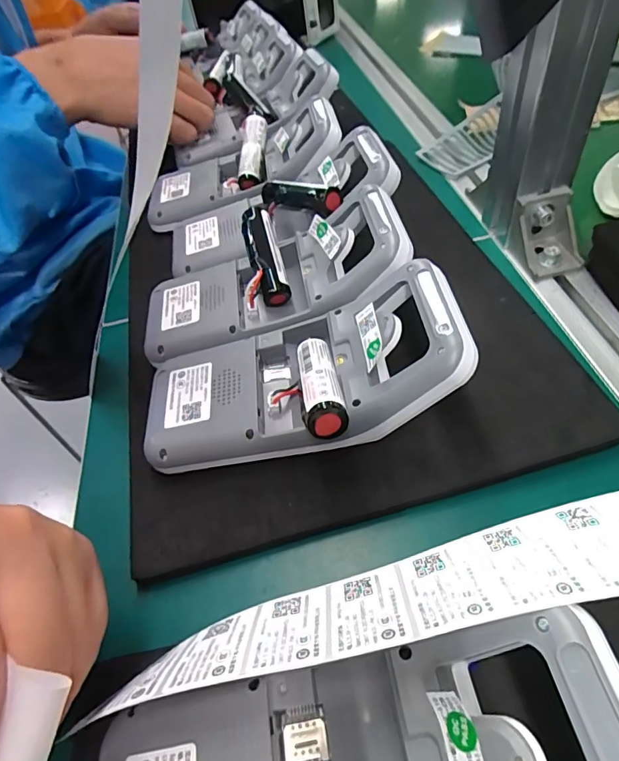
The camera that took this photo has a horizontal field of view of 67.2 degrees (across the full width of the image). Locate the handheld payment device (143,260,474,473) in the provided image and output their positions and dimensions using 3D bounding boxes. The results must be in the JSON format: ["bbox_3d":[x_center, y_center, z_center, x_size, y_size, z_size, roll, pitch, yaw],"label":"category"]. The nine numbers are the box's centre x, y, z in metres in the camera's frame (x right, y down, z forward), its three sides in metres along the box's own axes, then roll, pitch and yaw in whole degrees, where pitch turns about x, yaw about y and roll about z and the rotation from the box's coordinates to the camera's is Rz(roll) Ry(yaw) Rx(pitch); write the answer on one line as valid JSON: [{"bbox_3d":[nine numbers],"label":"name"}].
[{"bbox_3d":[-0.005,0.000,0.244,0.167,0.038,0.079,-17,50,15],"label":"handheld payment device"}]

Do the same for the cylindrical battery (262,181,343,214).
[{"bbox_3d":[-0.007,-0.127,0.322,0.015,0.018,0.077,-39,43,-24],"label":"cylindrical battery"}]

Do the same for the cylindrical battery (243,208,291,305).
[{"bbox_3d":[-0.029,-0.083,0.302,0.020,0.021,0.069,-14,68,-6],"label":"cylindrical battery"}]

